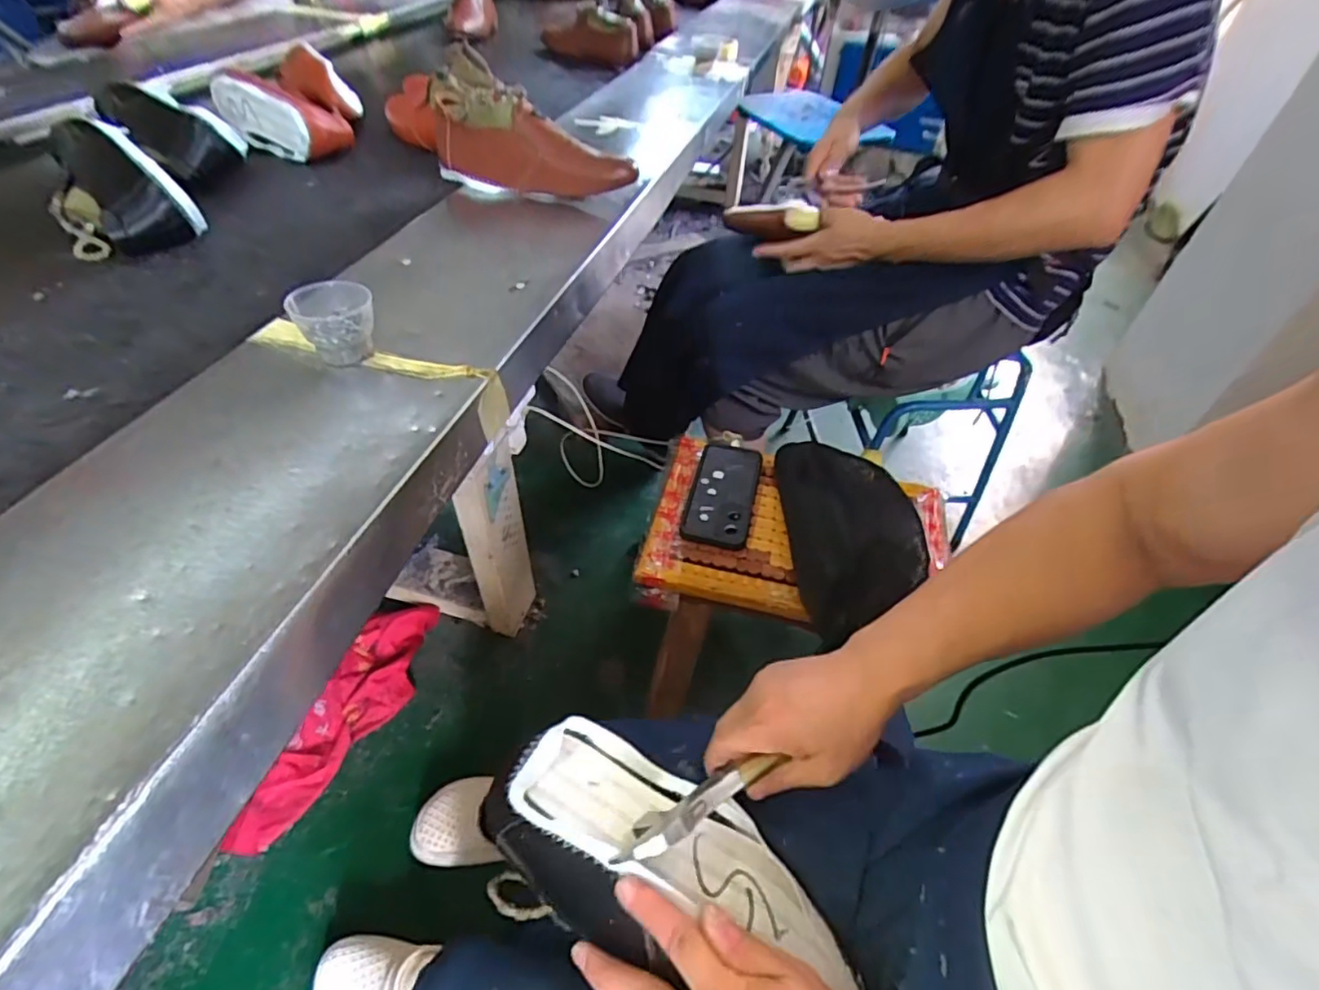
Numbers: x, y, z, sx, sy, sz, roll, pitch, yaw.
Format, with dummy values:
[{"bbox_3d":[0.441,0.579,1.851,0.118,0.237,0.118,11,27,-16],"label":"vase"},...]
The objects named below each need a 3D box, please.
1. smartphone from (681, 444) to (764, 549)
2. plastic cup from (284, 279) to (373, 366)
[{"bbox_3d":[0.081,-0.003,0.763,0.079,0.016,0.168,13,47,7],"label":"smartphone"},{"bbox_3d":[-0.276,-0.147,0.516,0.065,0.050,0.053,-26,54,-26],"label":"plastic cup"}]

